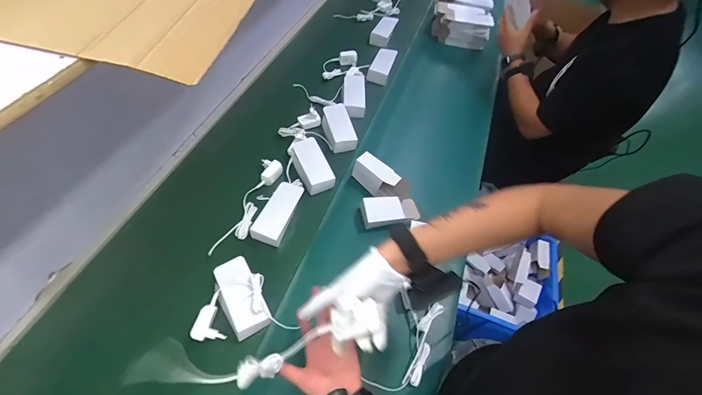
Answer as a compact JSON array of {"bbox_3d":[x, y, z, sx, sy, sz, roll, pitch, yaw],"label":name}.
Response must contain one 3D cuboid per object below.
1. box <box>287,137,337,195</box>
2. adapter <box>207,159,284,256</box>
[{"bbox_3d":[-0.102,-0.088,0.828,0.082,0.037,0.174,-22,61,-18],"label":"box"},{"bbox_3d":[-0.234,0.018,0.755,0.057,0.034,0.260,16,57,6],"label":"adapter"}]

